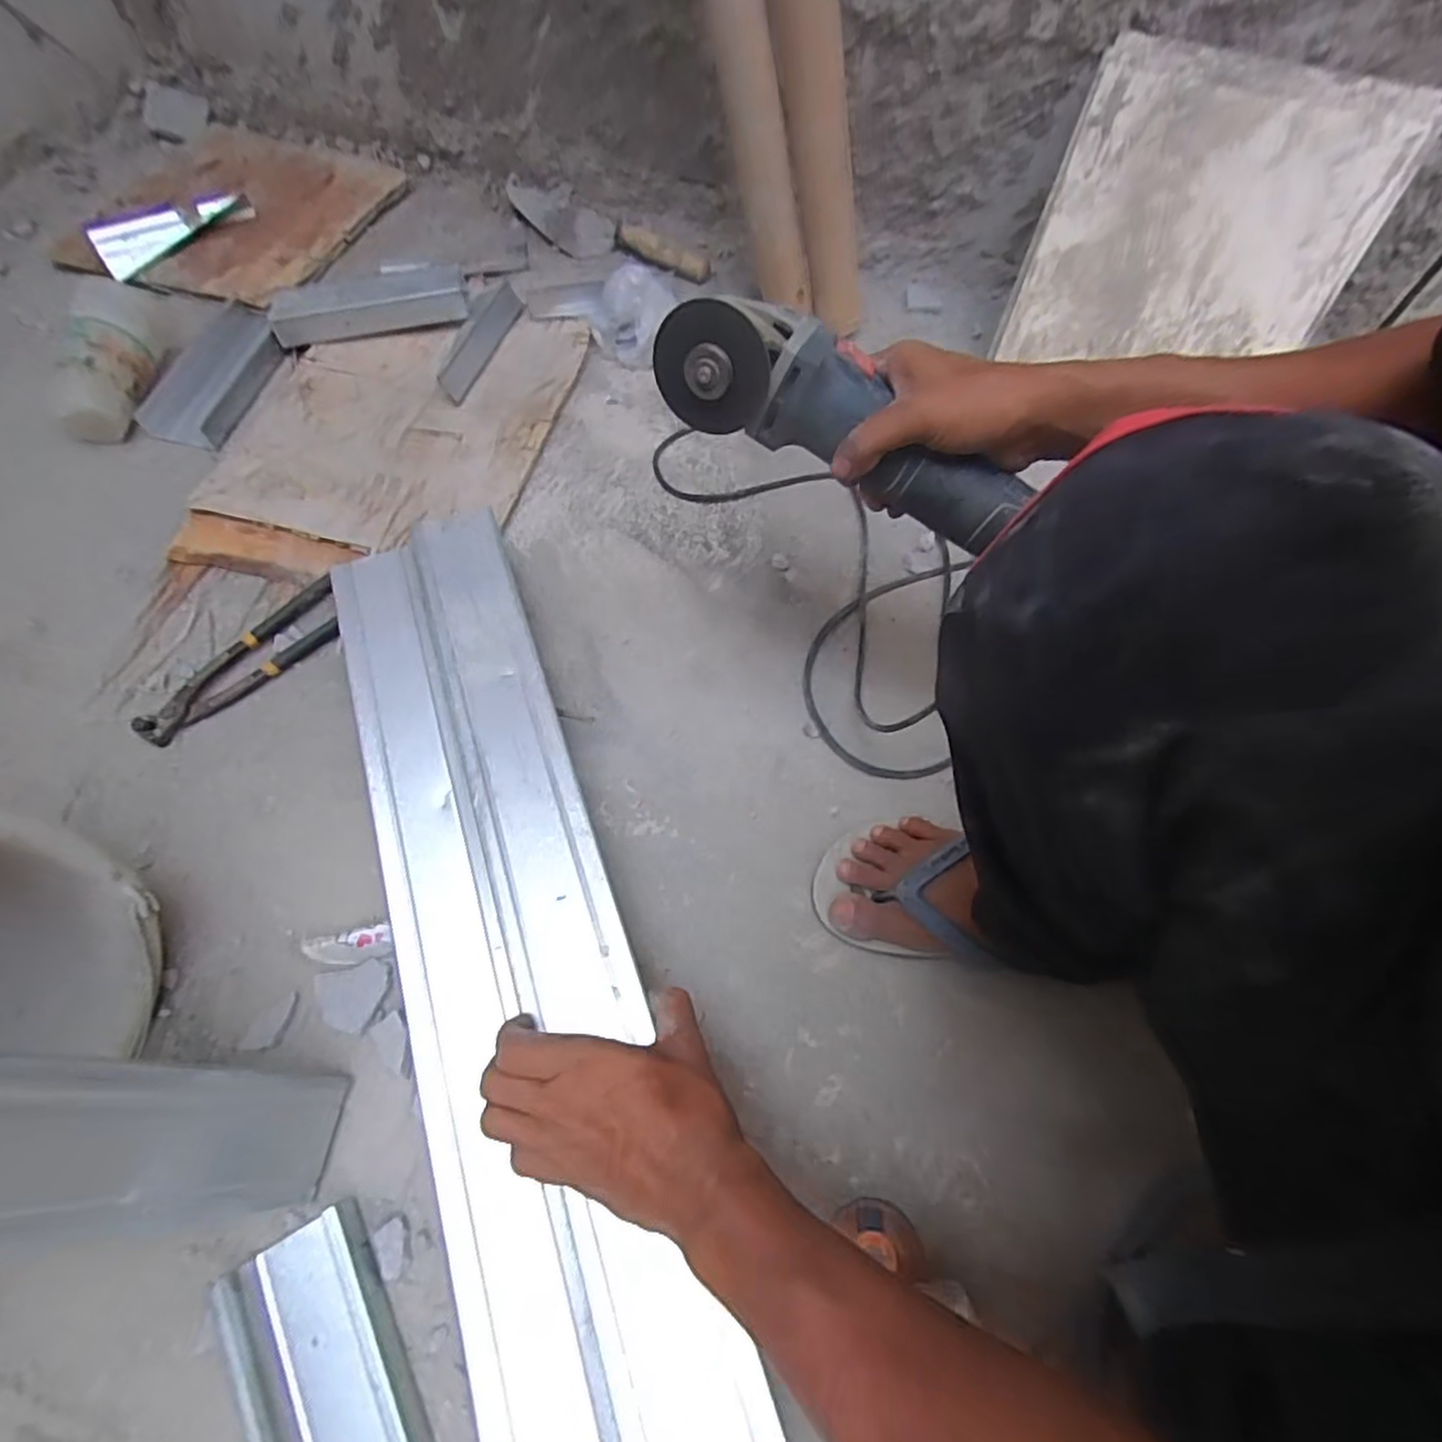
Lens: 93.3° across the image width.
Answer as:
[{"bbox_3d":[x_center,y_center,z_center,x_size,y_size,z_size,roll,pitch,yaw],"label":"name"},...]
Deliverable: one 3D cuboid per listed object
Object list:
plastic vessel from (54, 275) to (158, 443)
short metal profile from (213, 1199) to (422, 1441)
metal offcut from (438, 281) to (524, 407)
[{"bbox_3d":[-0.653,-0.391,0.733,0.083,0.079,0.187,-3,65,-5],"label":"plastic vessel"},{"bbox_3d":[-0.225,0.414,0.394,0.084,0.022,0.210,-27,69,-15],"label":"short metal profile"},{"bbox_3d":[-0.280,-0.449,0.802,0.035,0.015,0.185,17,65,4],"label":"metal offcut"}]

